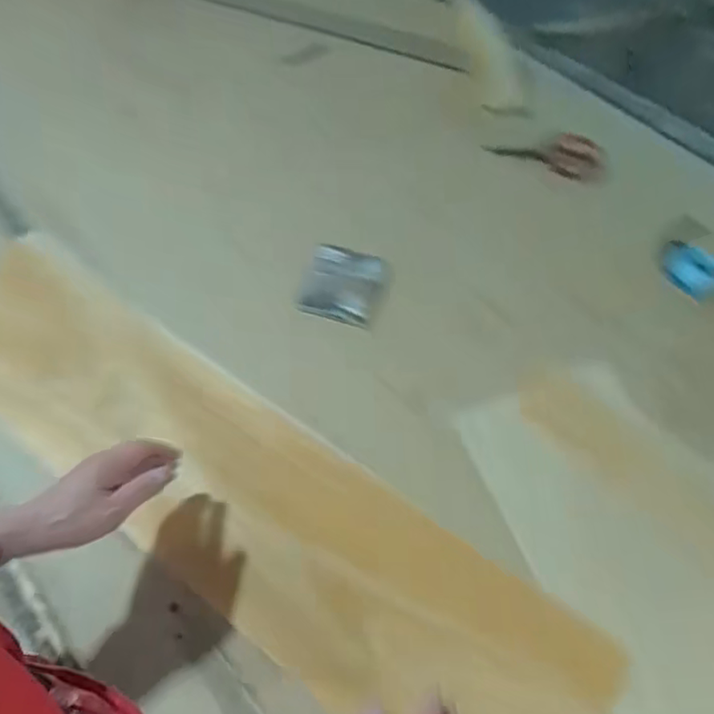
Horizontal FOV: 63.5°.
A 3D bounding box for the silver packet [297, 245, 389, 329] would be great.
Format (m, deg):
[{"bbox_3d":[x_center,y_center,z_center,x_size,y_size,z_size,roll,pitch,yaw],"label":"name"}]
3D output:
[{"bbox_3d":[-0.021,-0.113,0.895,0.125,0.037,0.131,16,61,10],"label":"silver packet"}]

